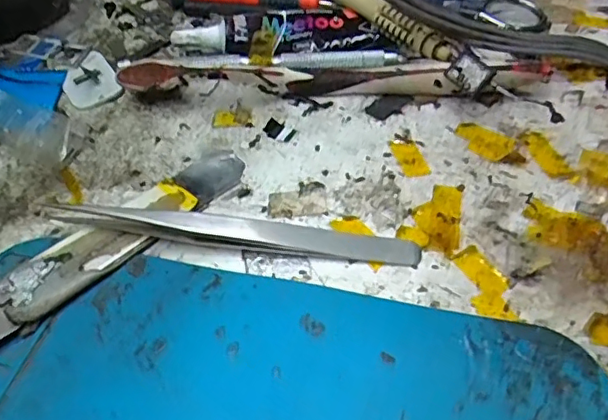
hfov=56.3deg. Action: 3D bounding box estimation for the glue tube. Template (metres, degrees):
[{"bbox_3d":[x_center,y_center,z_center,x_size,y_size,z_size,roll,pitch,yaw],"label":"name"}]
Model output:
[{"bbox_3d":[-0.010,-0.081,0.268,0.097,0.014,0.033,-4,49,-1],"label":"glue tube"}]

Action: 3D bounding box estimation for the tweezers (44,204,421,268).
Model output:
[{"bbox_3d":[-0.029,0.006,0.194,0.133,0.013,0.015,6,50,8],"label":"tweezers"}]

